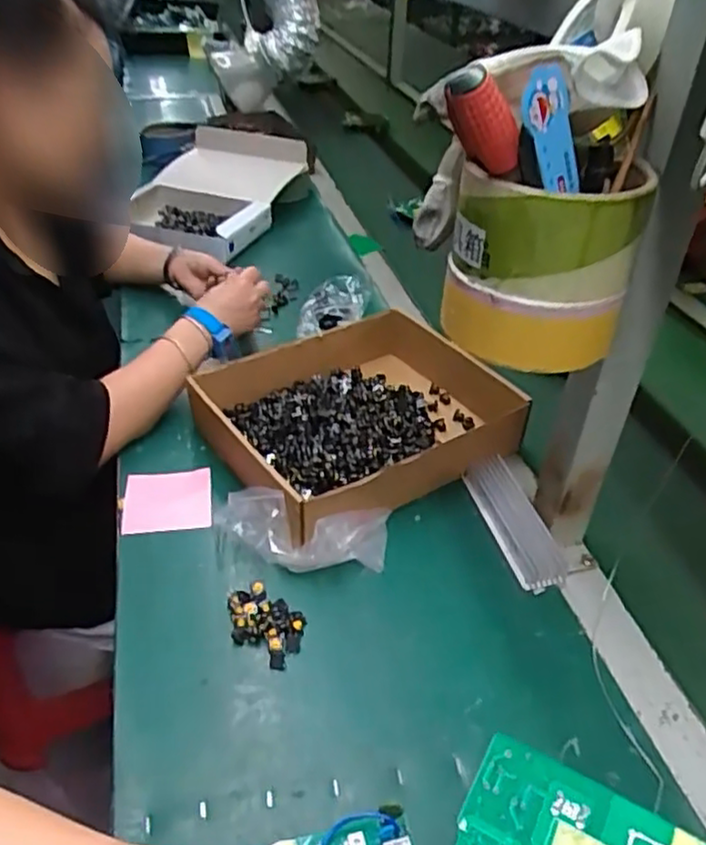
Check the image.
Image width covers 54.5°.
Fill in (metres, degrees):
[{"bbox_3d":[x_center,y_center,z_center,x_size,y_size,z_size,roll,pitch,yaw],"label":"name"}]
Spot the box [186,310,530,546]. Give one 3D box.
[{"bbox_3d":[0.012,-0.005,0.763,0.318,0.075,0.247,-20,43,-26],"label":"box"}]

